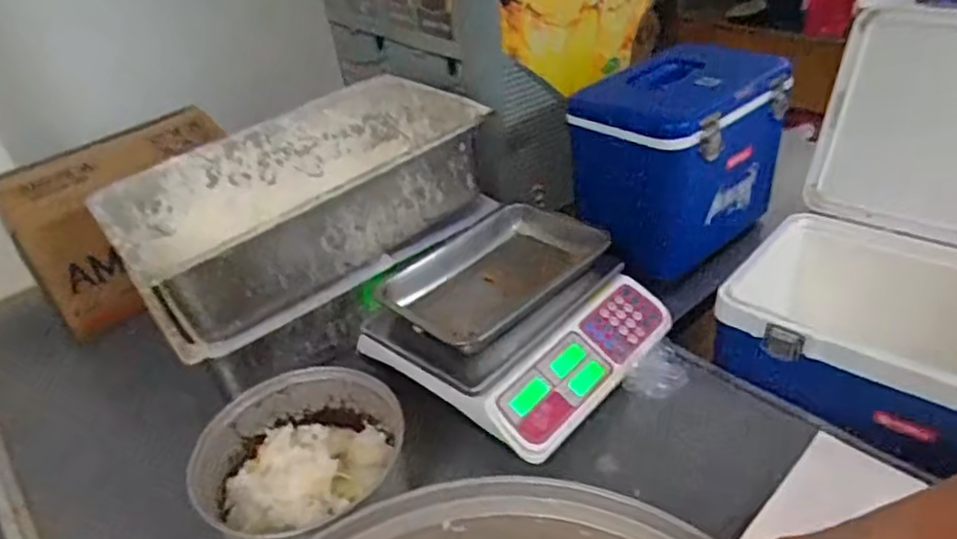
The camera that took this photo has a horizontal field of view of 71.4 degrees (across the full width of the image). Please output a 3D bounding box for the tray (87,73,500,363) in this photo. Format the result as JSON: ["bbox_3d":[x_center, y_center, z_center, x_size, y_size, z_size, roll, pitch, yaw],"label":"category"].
[{"bbox_3d":[-0.265,-0.118,1.032,0.526,0.157,0.349,-29,40,-27],"label":"tray"}]

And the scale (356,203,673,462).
[{"bbox_3d":[0.057,0.054,0.943,0.326,0.107,0.341,26,47,39],"label":"scale"}]

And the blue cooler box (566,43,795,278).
[{"bbox_3d":[0.322,-0.181,1.098,0.286,0.289,0.252,-34,42,-32],"label":"blue cooler box"}]

